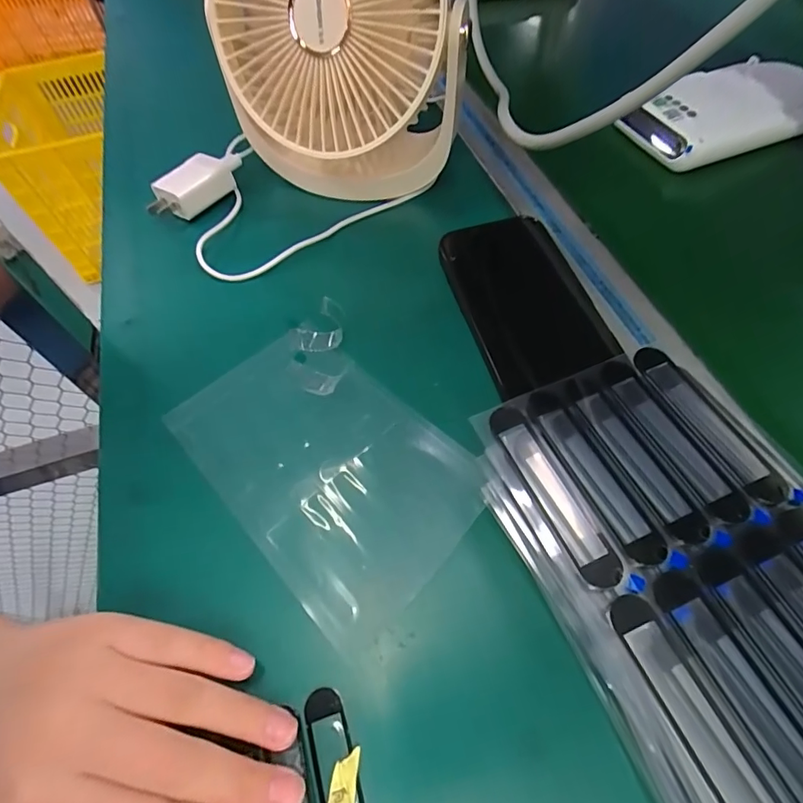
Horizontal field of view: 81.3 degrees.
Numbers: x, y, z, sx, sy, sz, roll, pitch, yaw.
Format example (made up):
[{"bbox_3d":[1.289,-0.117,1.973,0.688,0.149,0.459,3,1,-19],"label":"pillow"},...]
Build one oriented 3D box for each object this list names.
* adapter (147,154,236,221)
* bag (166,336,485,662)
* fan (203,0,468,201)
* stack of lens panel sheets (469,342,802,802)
[{"bbox_3d":[-0.162,-0.163,0.360,0.033,0.024,0.060,31,66,20],"label":"adapter"},{"bbox_3d":[-0.042,0.030,0.251,0.105,0.006,0.162,-41,65,-18],"label":"bag"},{"bbox_3d":[-0.037,-0.240,0.316,0.160,0.161,0.124,8,60,9],"label":"fan"},{"bbox_3d":[0.118,0.075,0.188,0.117,0.053,0.194,-22,60,-8],"label":"stack of lens panel sheets"}]

